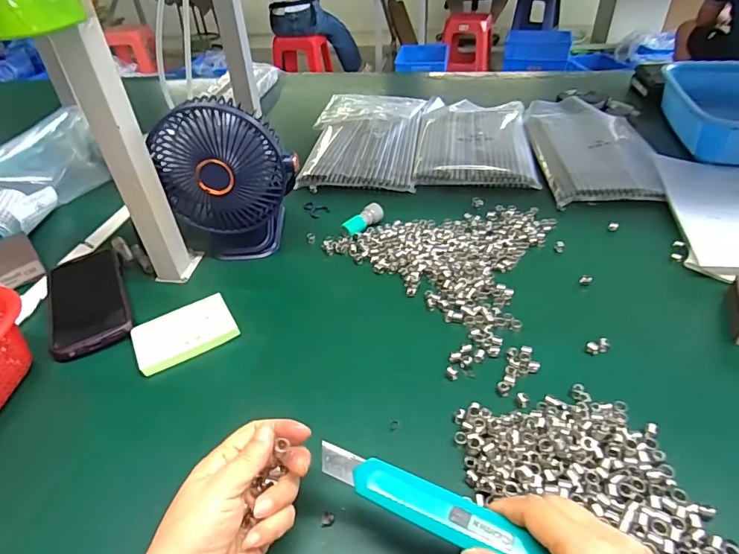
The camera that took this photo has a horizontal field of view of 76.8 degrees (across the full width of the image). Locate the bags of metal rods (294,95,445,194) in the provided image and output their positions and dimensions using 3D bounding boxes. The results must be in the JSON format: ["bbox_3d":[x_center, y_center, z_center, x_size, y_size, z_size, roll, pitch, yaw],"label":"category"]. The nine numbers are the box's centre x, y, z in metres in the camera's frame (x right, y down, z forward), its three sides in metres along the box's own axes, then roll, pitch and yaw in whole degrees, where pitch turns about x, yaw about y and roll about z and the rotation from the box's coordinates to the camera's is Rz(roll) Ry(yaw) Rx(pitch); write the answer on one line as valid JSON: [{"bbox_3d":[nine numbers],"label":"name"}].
[{"bbox_3d":[0.004,-0.248,0.803,0.206,0.021,0.319,2,40,8],"label":"bags of metal rods"}]

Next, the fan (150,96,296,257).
[{"bbox_3d":[-0.159,-0.105,0.538,0.141,0.182,0.086,-15,40,-13],"label":"fan"}]

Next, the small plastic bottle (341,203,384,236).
[{"bbox_3d":[-0.008,-0.074,0.606,0.060,0.020,0.023,-33,47,-31],"label":"small plastic bottle"}]

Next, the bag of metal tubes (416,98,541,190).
[{"bbox_3d":[0.178,-0.242,0.792,0.179,0.019,0.310,3,40,9],"label":"bag of metal tubes"}]

